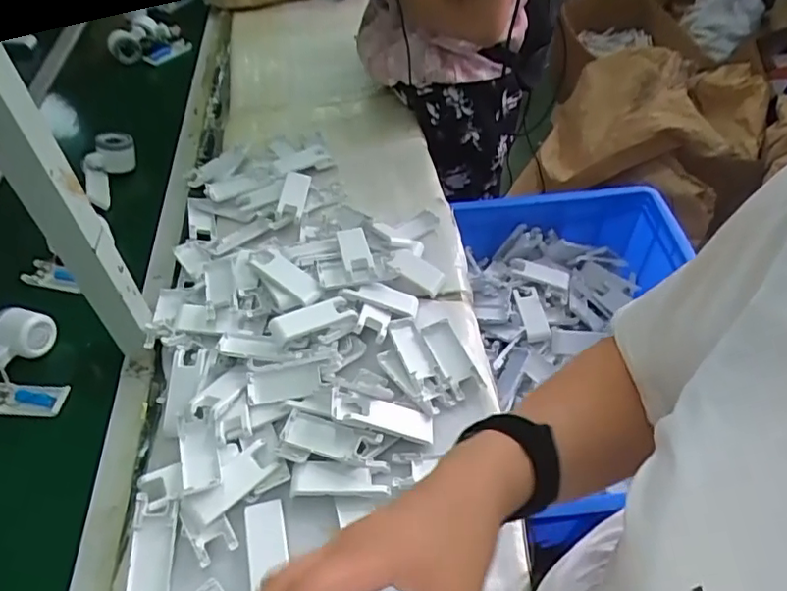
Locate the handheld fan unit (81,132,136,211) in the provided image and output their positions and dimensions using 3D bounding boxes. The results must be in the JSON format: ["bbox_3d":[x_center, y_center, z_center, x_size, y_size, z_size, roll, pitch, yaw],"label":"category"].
[{"bbox_3d":[-0.455,-0.204,0.942,0.050,0.066,0.120,29,95,26],"label":"handheld fan unit"}]

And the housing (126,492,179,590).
[{"bbox_3d":[-0.236,0.250,0.577,0.041,0.012,0.102,-4,65,0],"label":"housing"}]

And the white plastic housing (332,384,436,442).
[{"bbox_3d":[-0.012,0.132,0.657,0.118,0.018,0.041,19,49,-8],"label":"white plastic housing"}]

